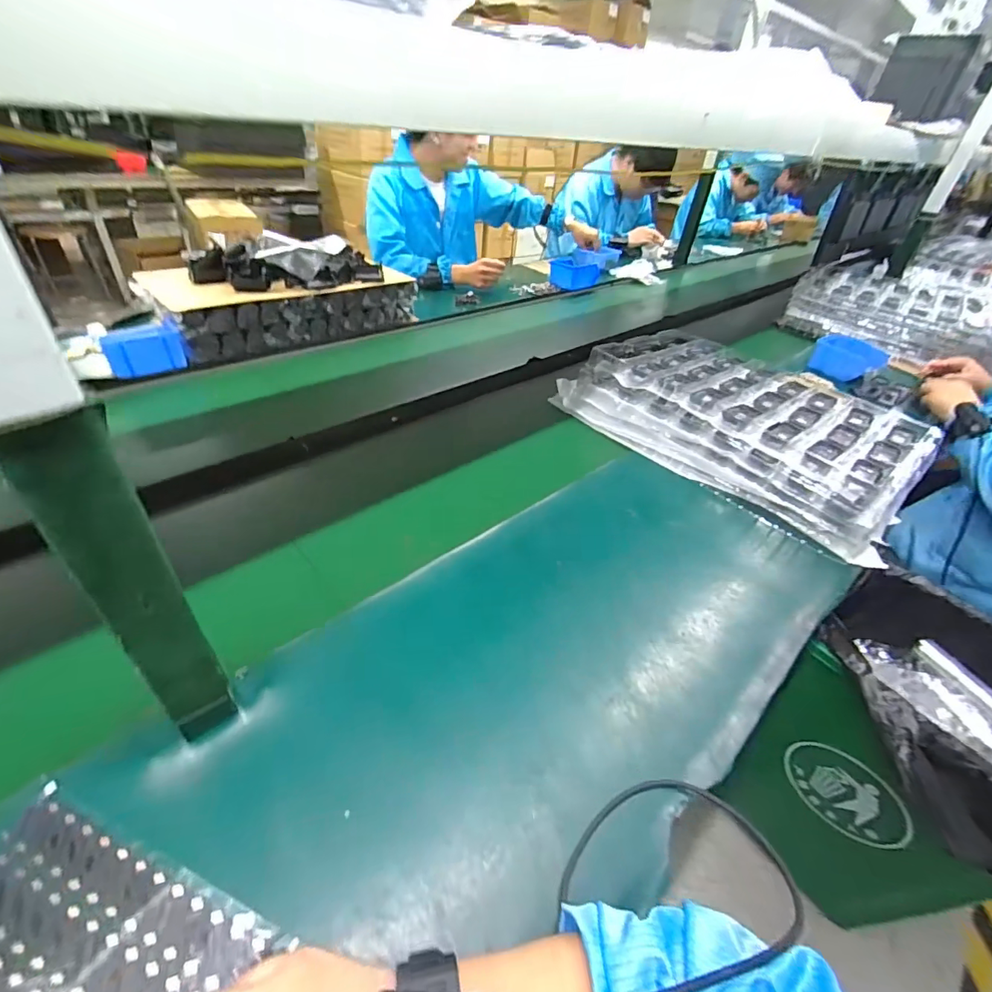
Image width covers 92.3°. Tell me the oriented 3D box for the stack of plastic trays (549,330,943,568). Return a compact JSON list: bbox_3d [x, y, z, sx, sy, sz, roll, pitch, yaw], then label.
[{"bbox_3d":[0.419,-0.153,0.839,0.554,0.088,0.335,34,46,30],"label":"stack of plastic trays"}]

